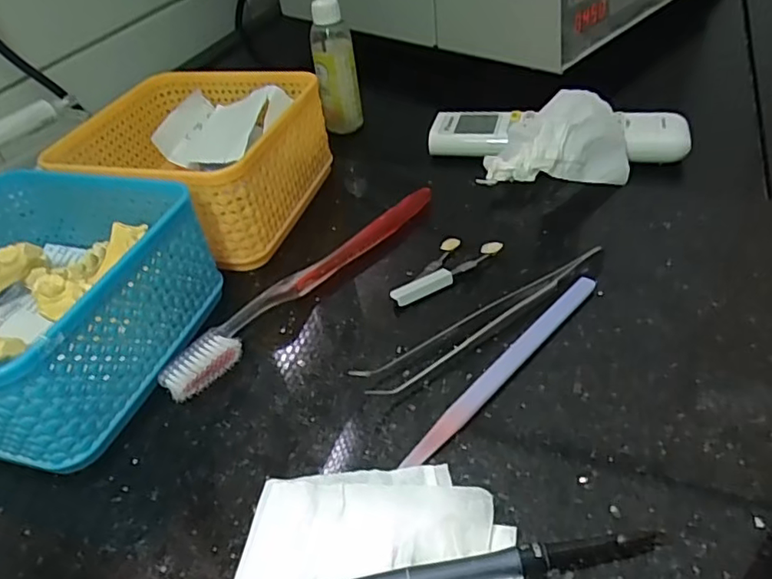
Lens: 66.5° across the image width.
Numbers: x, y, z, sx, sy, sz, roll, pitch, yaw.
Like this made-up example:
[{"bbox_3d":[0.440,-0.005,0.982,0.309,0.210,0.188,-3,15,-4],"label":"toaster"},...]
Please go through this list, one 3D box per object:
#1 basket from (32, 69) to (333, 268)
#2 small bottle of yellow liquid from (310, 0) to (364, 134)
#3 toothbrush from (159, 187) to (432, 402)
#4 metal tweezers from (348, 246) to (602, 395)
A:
[{"bbox_3d":[-0.115,-0.078,0.368,0.129,0.068,0.131,9,42,19],"label":"basket"},{"bbox_3d":[-0.040,-0.180,0.471,0.033,0.105,0.027,-11,40,-4],"label":"small bottle of yellow liquid"},{"bbox_3d":[-0.039,-0.006,0.312,0.020,0.015,0.183,25,50,33],"label":"toothbrush"},{"bbox_3d":[0.047,0.011,0.278,0.133,0.011,0.018,-25,43,-19],"label":"metal tweezers"}]

